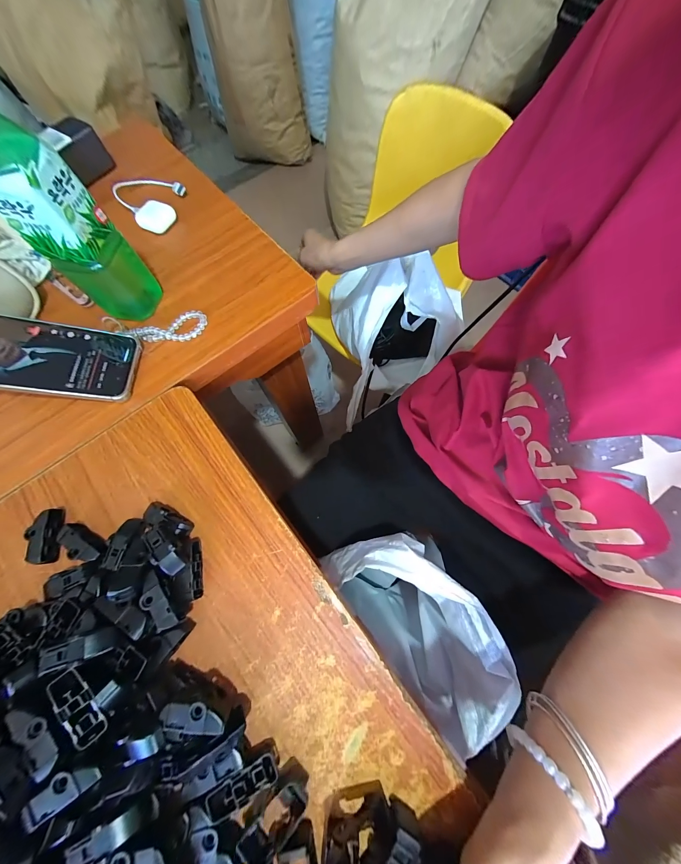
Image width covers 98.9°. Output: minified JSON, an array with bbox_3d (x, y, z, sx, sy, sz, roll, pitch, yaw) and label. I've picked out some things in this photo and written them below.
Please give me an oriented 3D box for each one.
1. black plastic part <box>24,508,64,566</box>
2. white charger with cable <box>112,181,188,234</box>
[{"bbox_3d":[-0.268,0.095,0.265,0.019,0.018,0.046,-14,71,-3],"label":"black plastic part"},{"bbox_3d":[-0.270,-0.339,0.423,0.085,0.021,0.112,-39,75,-11],"label":"white charger with cable"}]

